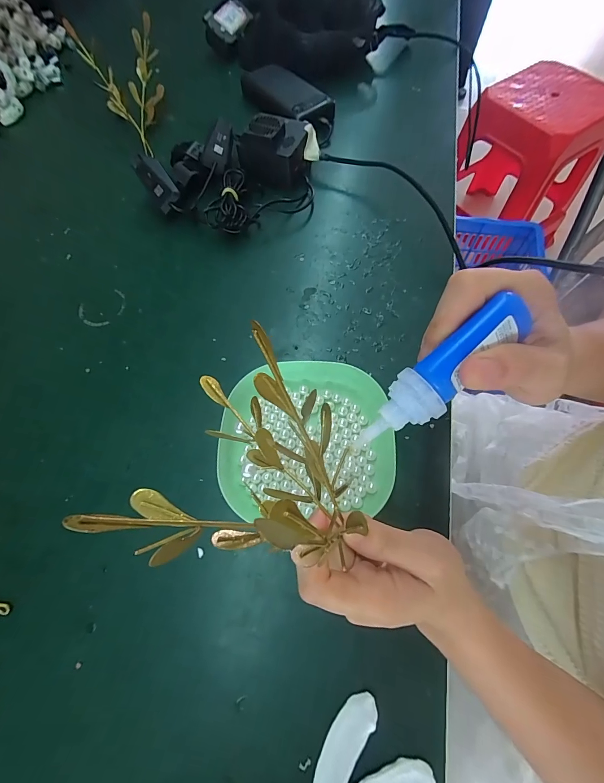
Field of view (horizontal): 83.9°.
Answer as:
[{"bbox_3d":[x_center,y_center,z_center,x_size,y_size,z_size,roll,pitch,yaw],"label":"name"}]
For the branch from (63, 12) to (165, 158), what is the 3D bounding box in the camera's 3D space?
[{"bbox_3d":[-0.232,-0.423,0.473,0.102,0.104,0.127,-23,67,-8],"label":"branch"}]

